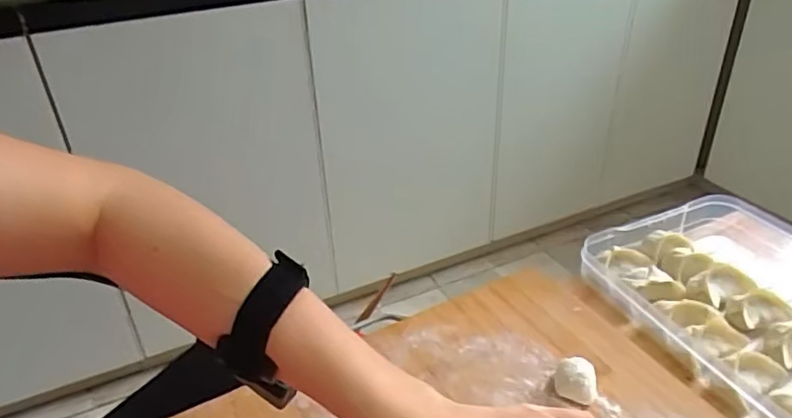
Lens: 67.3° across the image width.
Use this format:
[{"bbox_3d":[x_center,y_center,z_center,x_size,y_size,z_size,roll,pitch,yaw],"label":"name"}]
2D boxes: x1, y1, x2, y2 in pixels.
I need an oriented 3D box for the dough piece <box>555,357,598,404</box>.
[{"bbox_3d":[0.127,0.123,0.421,0.028,0.020,0.028,4,33,10],"label":"dough piece"}]

